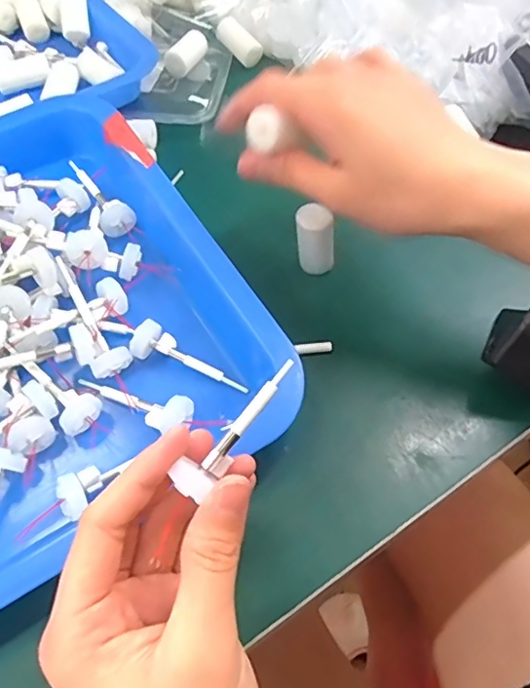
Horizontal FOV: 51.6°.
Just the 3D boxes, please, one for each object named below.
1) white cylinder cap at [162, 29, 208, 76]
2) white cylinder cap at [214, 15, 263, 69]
[{"bbox_3d":[-0.059,-0.230,0.431,0.020,0.017,0.039,30,63,21],"label":"white cylinder cap"},{"bbox_3d":[-0.022,-0.251,0.454,0.017,0.014,0.048,-37,78,-19],"label":"white cylinder cap"}]

